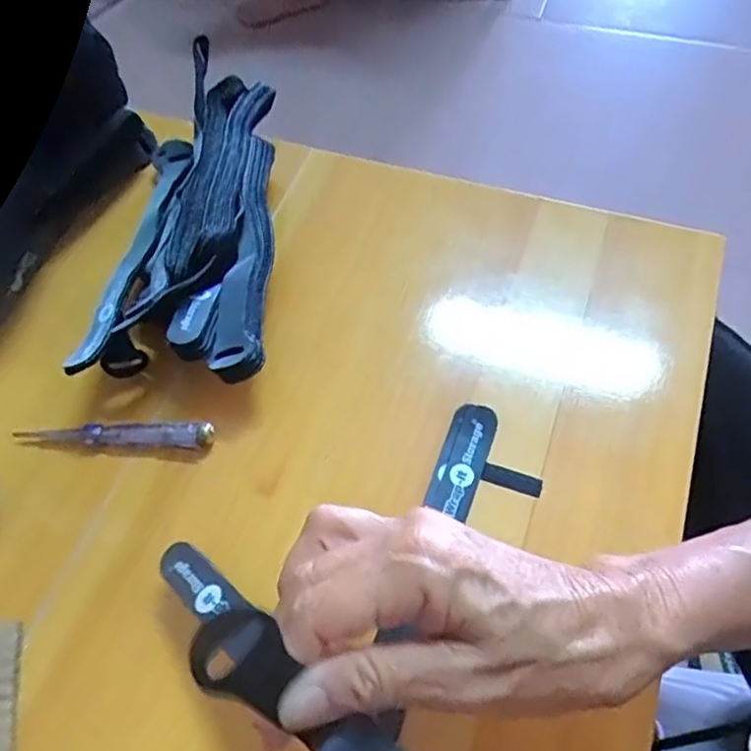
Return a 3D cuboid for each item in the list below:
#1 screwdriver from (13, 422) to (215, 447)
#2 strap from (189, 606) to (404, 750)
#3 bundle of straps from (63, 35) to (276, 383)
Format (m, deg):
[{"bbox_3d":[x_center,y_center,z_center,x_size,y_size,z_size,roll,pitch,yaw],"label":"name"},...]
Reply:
[{"bbox_3d":[-0.153,0.034,0.366,0.120,0.010,0.013,2,62,4],"label":"screwdriver"},{"bbox_3d":[-0.011,0.114,0.199,0.110,0.033,0.028,36,67,1],"label":"strap"},{"bbox_3d":[-0.118,-0.115,0.425,0.102,0.049,0.275,-2,62,2],"label":"bundle of straps"}]

